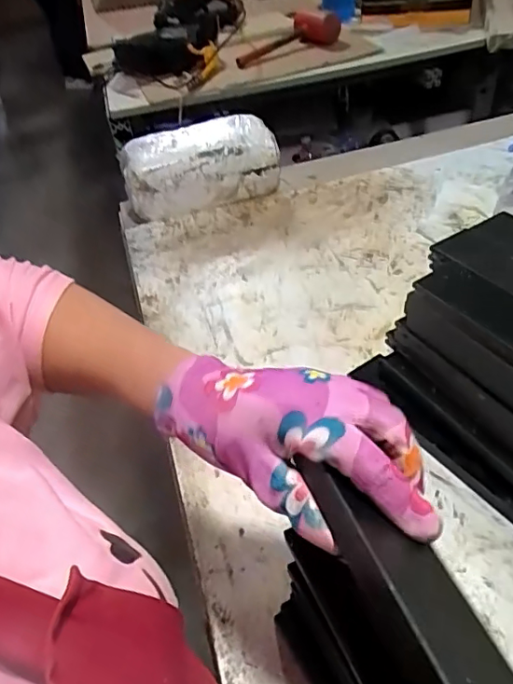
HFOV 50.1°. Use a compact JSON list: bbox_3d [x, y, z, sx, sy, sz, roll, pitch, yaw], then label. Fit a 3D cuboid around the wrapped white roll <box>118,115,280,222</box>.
[{"bbox_3d":[-0.096,-0.294,0.922,0.250,0.093,0.121,-19,45,-12],"label":"wrapped white roll"}]

